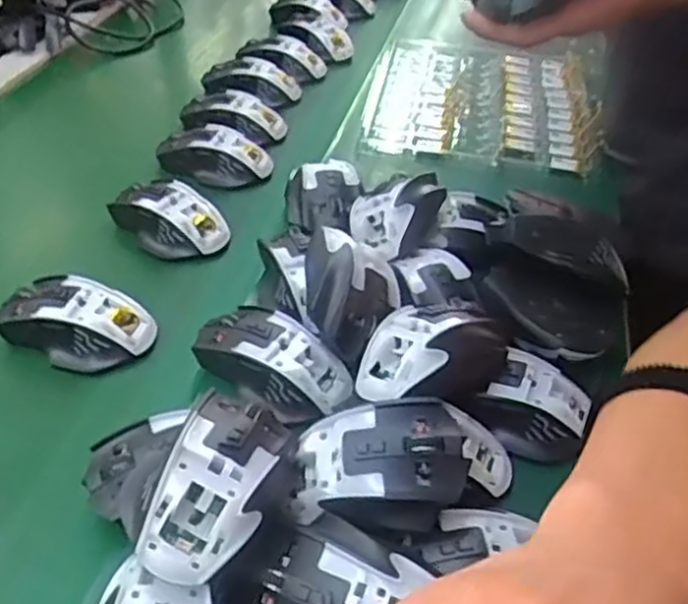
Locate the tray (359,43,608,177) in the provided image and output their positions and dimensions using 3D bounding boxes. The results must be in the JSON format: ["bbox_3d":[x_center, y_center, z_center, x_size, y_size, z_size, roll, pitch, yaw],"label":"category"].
[{"bbox_3d":[0.163,-0.247,0.881,0.253,0.018,0.308,8,42,5],"label":"tray"}]

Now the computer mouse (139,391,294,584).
[{"bbox_3d":[-0.070,0.096,0.394,0.063,0.047,0.103,34,66,1],"label":"computer mouse"}]

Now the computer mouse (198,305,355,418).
[{"bbox_3d":[-0.049,0.038,0.510,0.111,0.034,0.055,28,47,25],"label":"computer mouse"}]

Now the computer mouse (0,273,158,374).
[{"bbox_3d":[-0.198,0.013,0.545,0.107,0.036,0.066,16,44,13],"label":"computer mouse"}]

